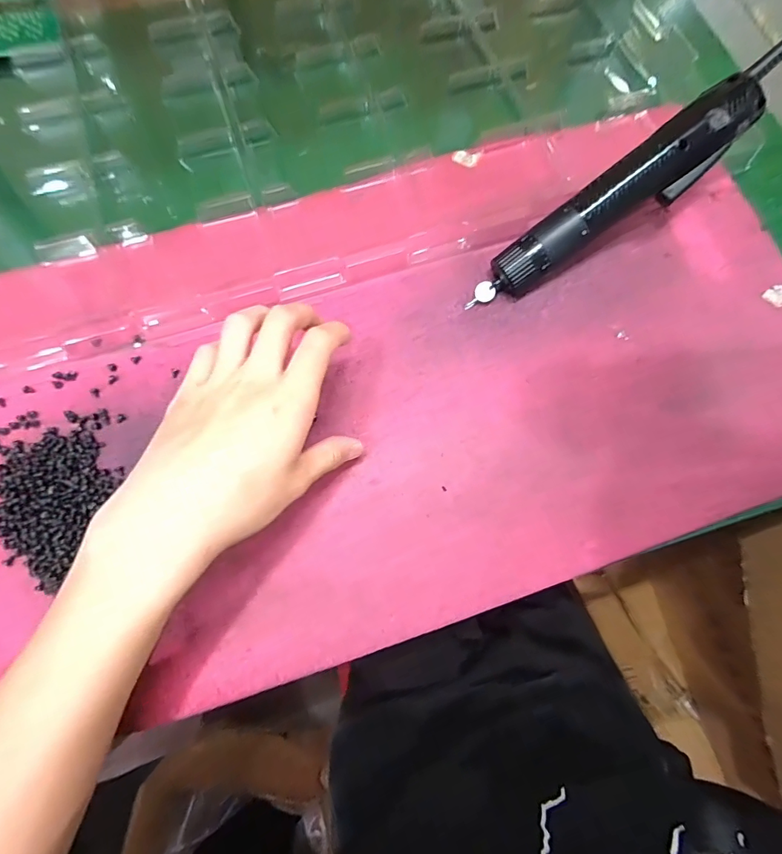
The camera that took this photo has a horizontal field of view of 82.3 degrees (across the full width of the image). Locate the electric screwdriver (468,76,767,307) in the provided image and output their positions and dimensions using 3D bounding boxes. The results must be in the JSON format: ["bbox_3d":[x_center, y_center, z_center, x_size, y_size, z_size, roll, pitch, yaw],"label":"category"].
[{"bbox_3d":[0.154,-0.158,0.316,0.217,0.031,0.040,-35,76,10],"label":"electric screwdriver"}]

